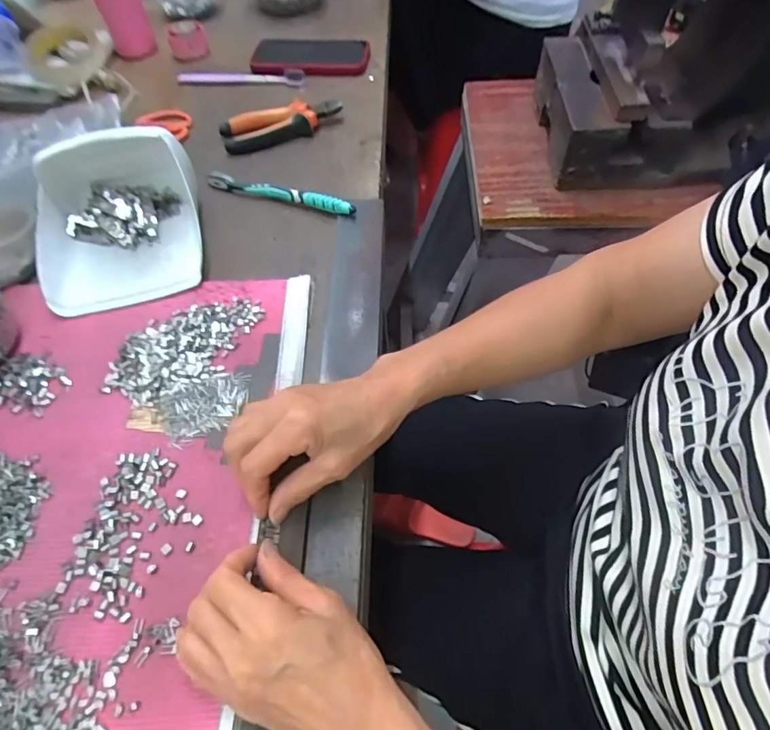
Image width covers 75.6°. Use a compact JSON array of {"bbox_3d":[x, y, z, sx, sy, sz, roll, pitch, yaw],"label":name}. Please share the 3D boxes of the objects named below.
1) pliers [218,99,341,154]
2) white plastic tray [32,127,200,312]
[{"bbox_3d":[-0.132,-0.308,0.628,0.149,0.030,0.046,-20,60,-10],"label":"pliers"},{"bbox_3d":[-0.267,-0.151,0.490,0.156,0.075,0.178,-10,58,-4],"label":"white plastic tray"}]

